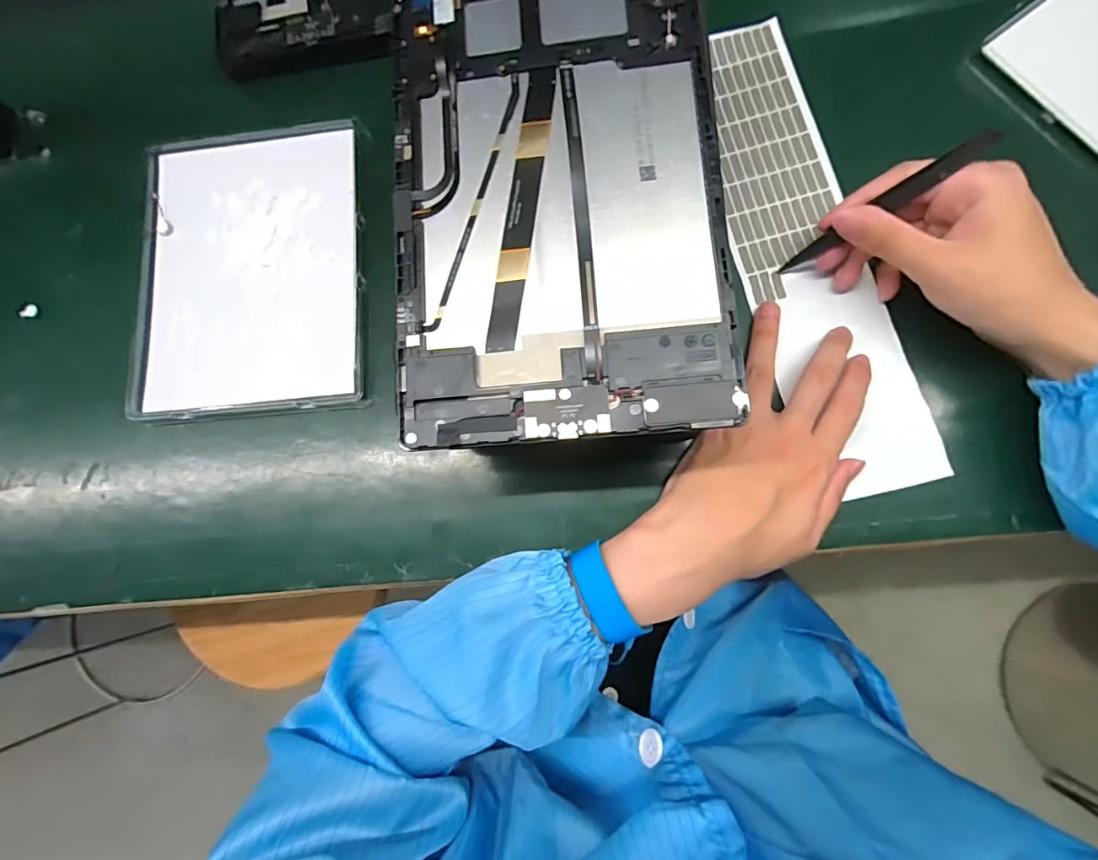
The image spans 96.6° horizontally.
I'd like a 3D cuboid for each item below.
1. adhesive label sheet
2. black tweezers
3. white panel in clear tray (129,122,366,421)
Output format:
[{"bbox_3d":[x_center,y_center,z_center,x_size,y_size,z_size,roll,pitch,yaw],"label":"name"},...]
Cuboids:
[{"bbox_3d":[0.163,-0.120,0.322,0.076,0.011,0.323,-15,80,5],"label":"adhesive label sheet"},{"bbox_3d":[0.185,-0.125,0.278,0.113,0.005,0.009,-31,77,43],"label":"black tweezers"},{"bbox_3d":[-0.212,-0.118,0.348,0.162,0.010,0.212,-4,82,5],"label":"white panel in clear tray"}]

